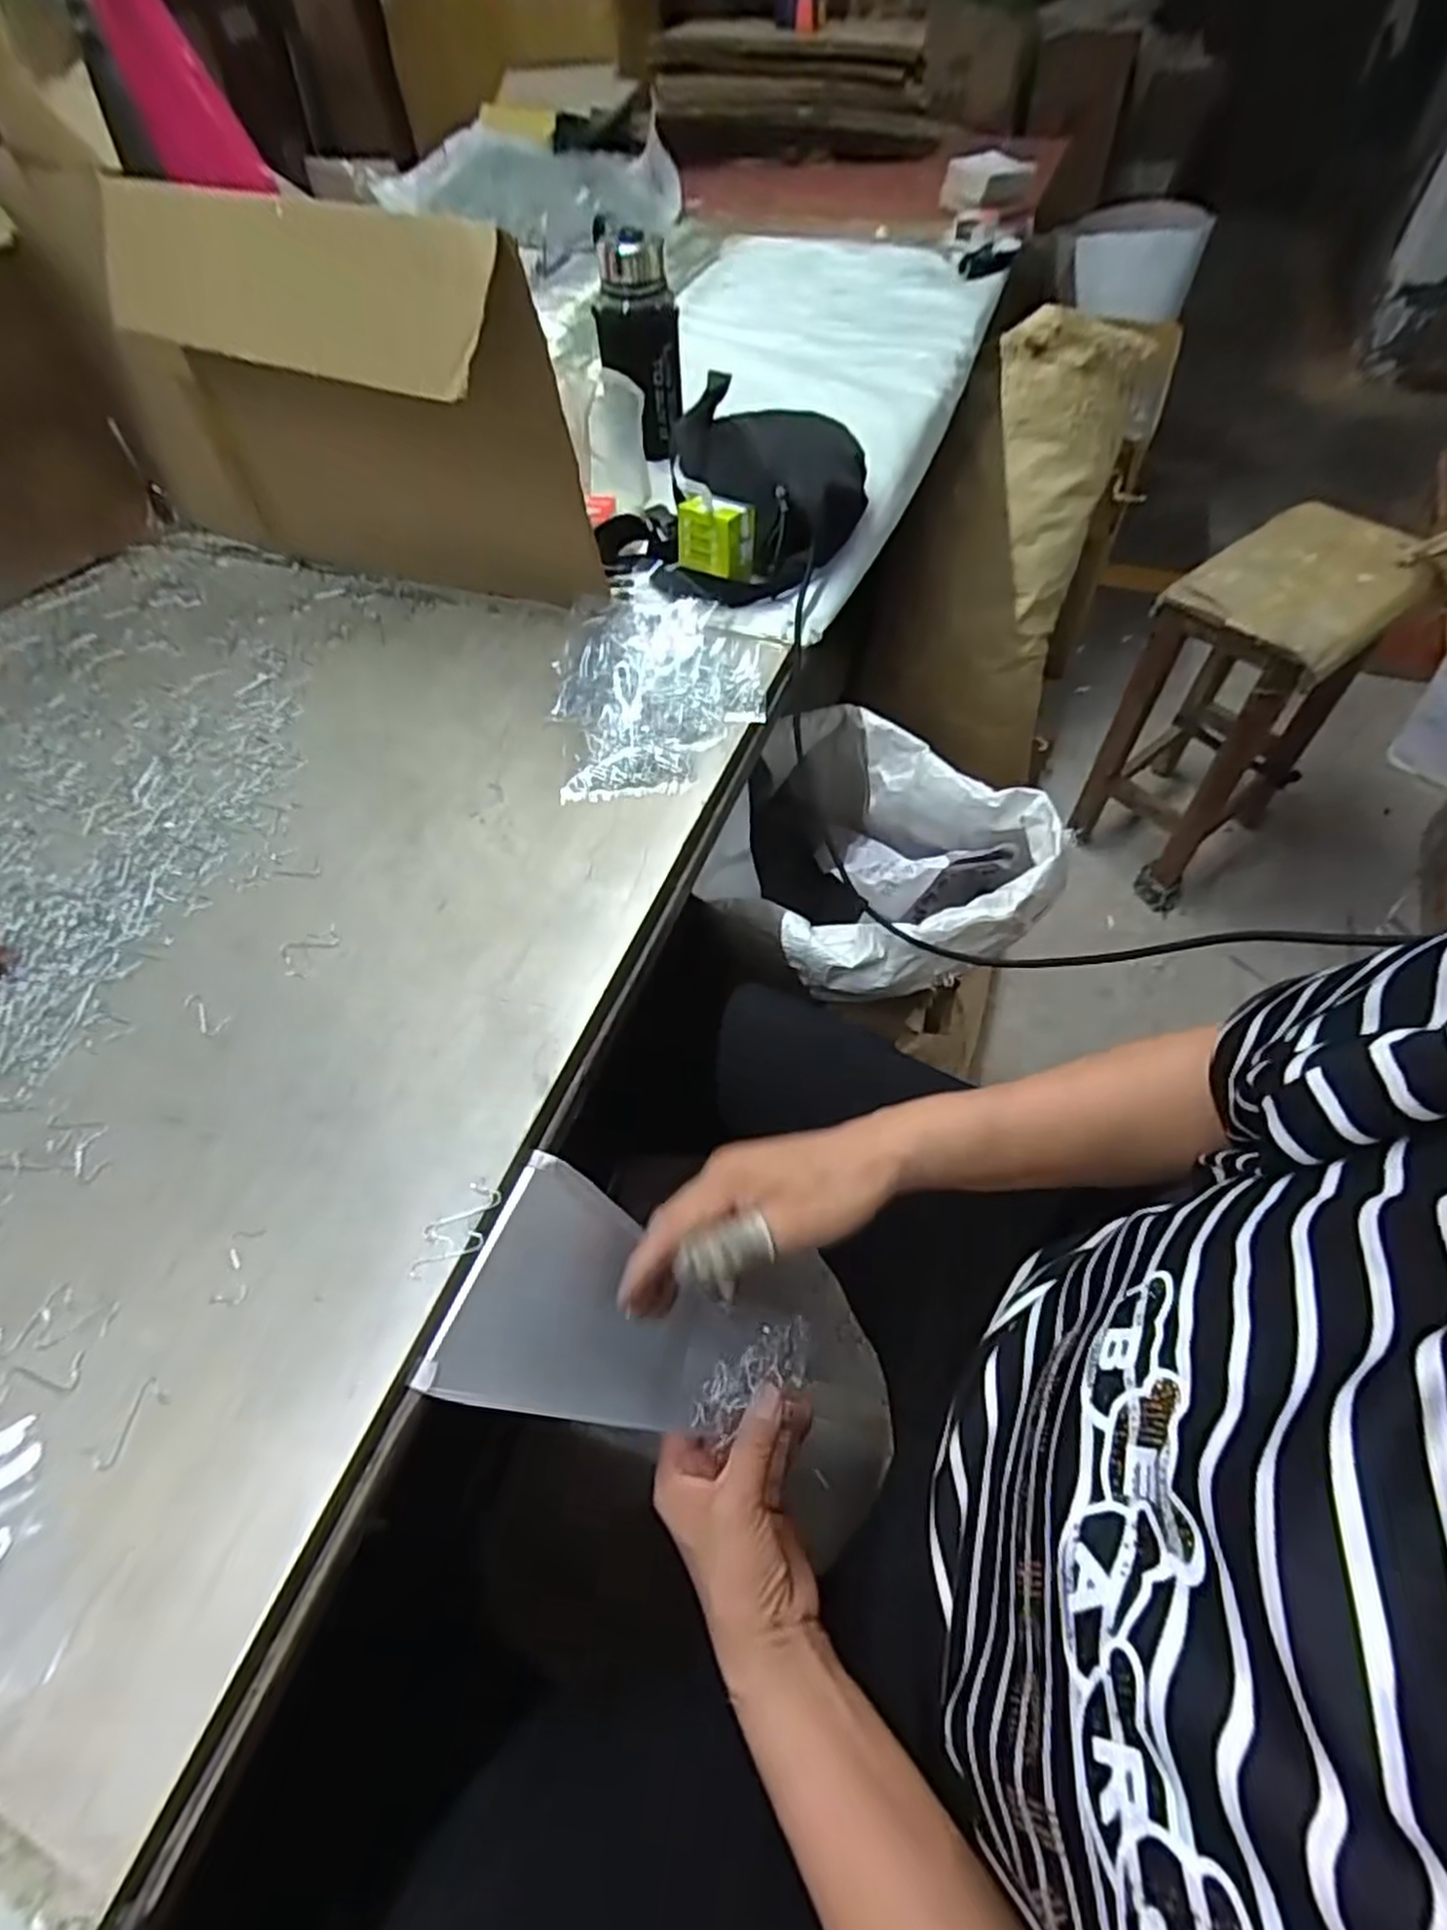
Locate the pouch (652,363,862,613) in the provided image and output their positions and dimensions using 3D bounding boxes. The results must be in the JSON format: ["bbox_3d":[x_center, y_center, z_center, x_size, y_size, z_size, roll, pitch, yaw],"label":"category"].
[{"bbox_3d":[0.038,-0.438,0.699,0.178,0.074,0.286,2,56,5],"label":"pouch"}]

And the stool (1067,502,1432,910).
[{"bbox_3d":[0.825,-0.397,1.260,0.375,0.537,0.235,-36,62,-21],"label":"stool"}]

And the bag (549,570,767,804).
[{"bbox_3d":[-0.052,-0.225,0.591,0.156,0.019,0.232,-10,56,-3],"label":"bag"}]

